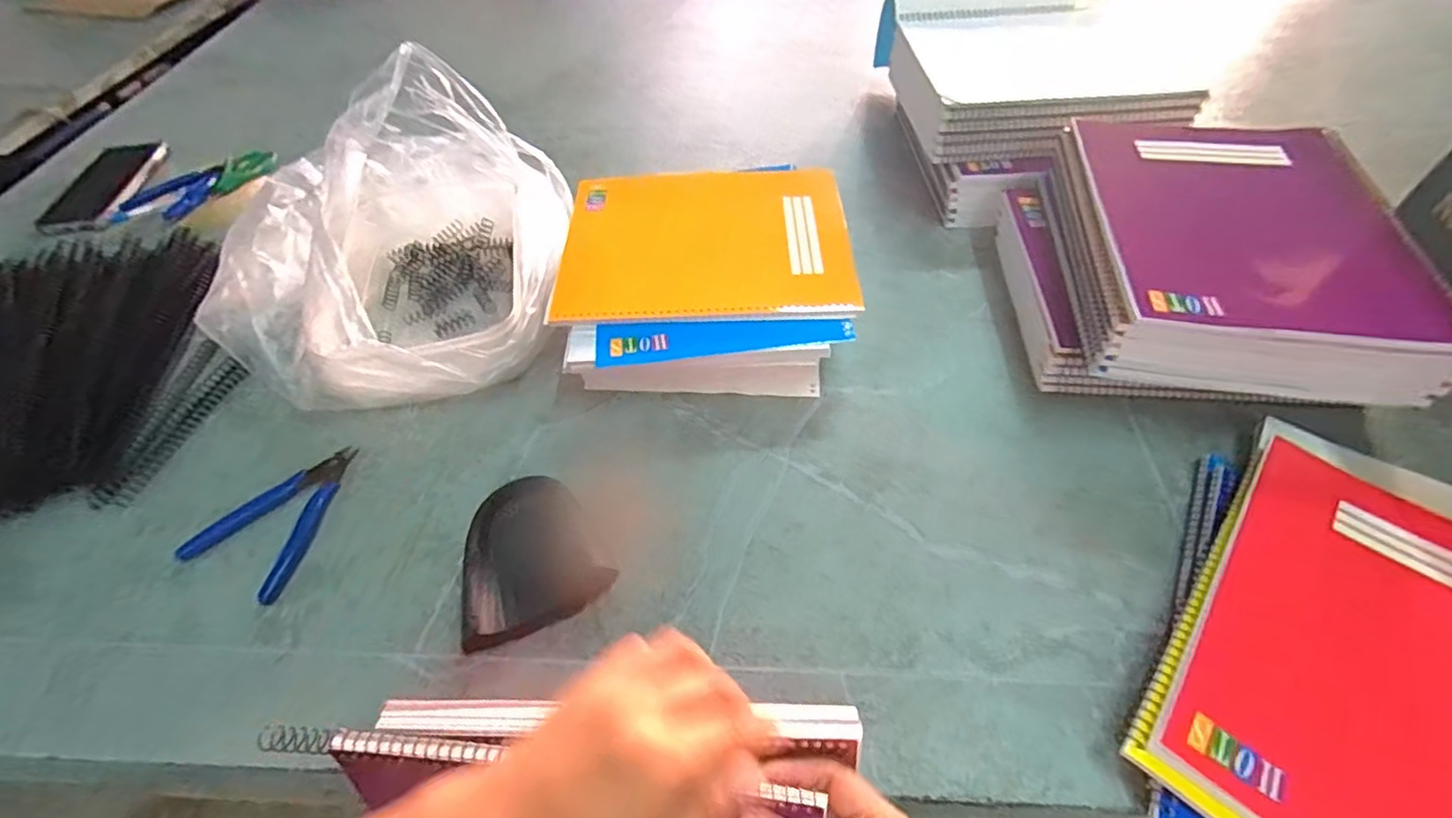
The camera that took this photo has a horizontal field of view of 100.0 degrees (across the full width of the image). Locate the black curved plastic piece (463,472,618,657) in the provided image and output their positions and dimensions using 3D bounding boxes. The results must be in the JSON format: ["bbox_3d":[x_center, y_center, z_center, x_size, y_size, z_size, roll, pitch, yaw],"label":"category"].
[{"bbox_3d":[-0.135,0.096,0.413,0.089,0.027,0.101,-21,56,-14],"label":"black curved plastic piece"}]

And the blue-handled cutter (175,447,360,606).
[{"bbox_3d":[-0.338,0.078,0.448,0.085,0.011,0.119,6,54,6],"label":"blue-handled cutter"}]

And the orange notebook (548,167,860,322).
[{"bbox_3d":[-0.018,-0.148,0.549,0.250,0.019,0.201,-3,52,0],"label":"orange notebook"}]

